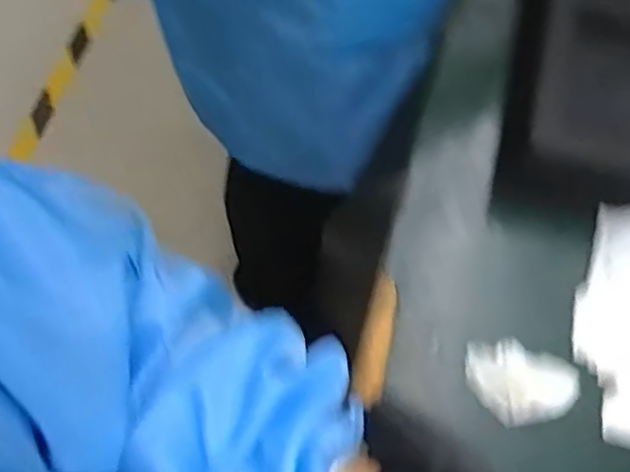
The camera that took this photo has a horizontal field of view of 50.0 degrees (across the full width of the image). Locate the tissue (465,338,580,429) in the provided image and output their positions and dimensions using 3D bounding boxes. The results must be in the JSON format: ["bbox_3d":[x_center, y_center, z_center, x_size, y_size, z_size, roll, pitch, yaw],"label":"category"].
[{"bbox_3d":[0.130,0.091,0.416,0.068,0.017,0.048,3,69,-1],"label":"tissue"}]

